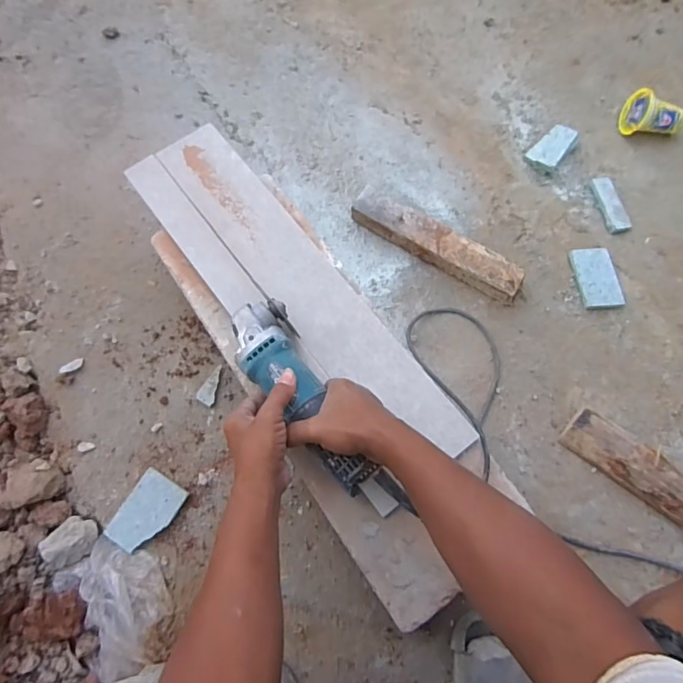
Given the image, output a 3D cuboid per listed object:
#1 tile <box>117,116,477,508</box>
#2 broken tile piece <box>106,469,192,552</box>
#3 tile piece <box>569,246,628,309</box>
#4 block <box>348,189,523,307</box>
[{"bbox_3d":[-0.072,-0.069,0.643,0.150,0.015,0.583,-37,73,-8],"label":"tile"},{"bbox_3d":[-0.262,0.230,0.654,0.068,0.010,0.100,29,76,13],"label":"broken tile piece"},{"bbox_3d":[0.395,-0.099,0.754,0.063,0.016,0.102,-6,71,2],"label":"tile piece"},{"bbox_3d":[0.148,-0.150,0.765,0.284,0.048,0.058,31,76,13],"label":"block"}]

